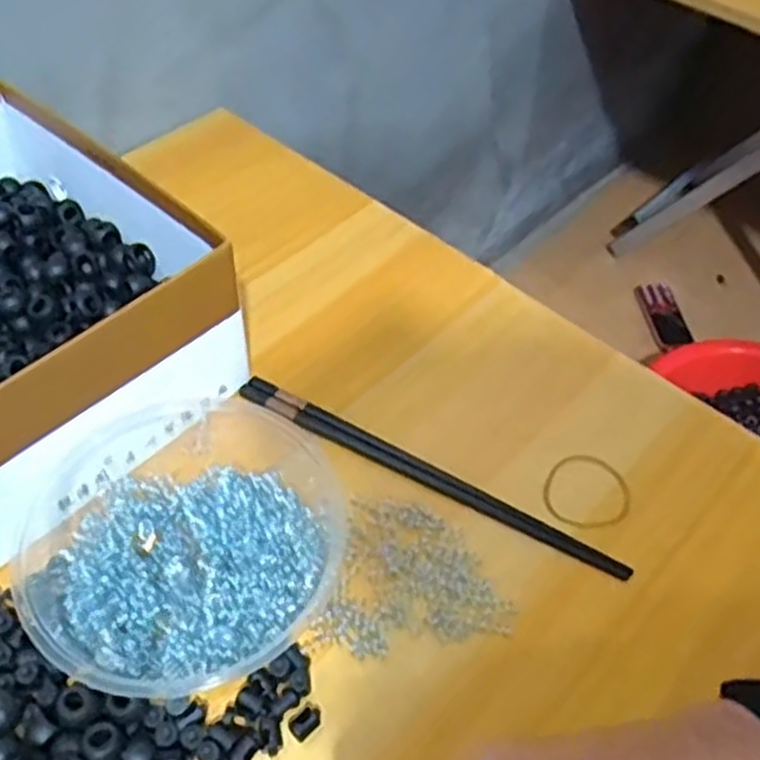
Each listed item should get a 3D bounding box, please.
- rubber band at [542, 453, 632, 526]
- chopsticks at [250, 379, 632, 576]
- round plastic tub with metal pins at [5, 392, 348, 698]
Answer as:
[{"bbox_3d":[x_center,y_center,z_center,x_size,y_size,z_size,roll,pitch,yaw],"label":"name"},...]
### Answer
[{"bbox_3d":[0.114,0.061,0.445,0.049,0.004,0.047,1,51,-2],"label":"rubber band"},{"bbox_3d":[0.025,0.050,0.444,0.235,0.005,0.015,25,54,16],"label":"chopsticks"},{"bbox_3d":[-0.091,0.070,0.392,0.162,0.048,0.151,1,51,-2],"label":"round plastic tub with metal pins"}]

